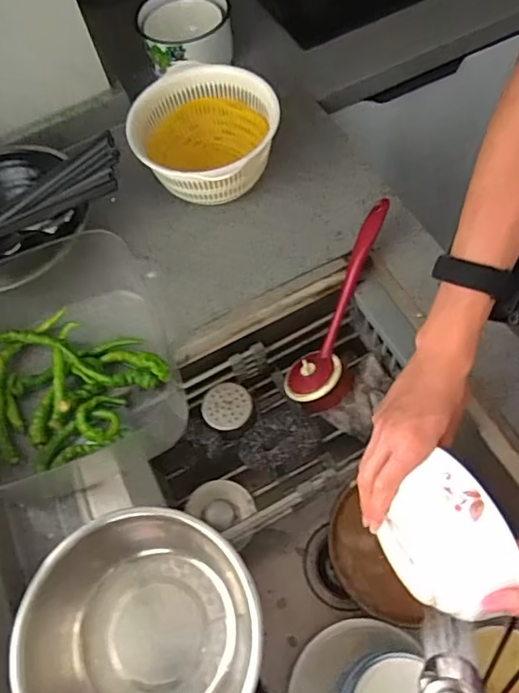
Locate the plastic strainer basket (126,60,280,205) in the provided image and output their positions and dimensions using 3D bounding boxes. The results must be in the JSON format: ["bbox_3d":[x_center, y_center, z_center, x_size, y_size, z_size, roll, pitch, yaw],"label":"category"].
[{"bbox_3d":[-0.075,-0.267,0.737,0.191,0.116,0.187,0,64,6],"label":"plastic strainer basket"}]

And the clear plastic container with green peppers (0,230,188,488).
[{"bbox_3d":[-0.238,0.007,0.631,0.253,0.103,0.274,-17,63,-3],"label":"clear plastic container with green peppers"}]

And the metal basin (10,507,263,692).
[{"bbox_3d":[-0.103,0.264,0.498,0.205,0.089,0.201,-2,64,5],"label":"metal basin"}]

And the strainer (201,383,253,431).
[{"bbox_3d":[-0.041,0.073,0.676,0.061,0.006,0.059,-2,64,5],"label":"strainer"}]

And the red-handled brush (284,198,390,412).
[{"bbox_3d":[0.104,-0.053,0.690,0.077,0.051,0.269,18,89,11],"label":"red-handled brush"}]

